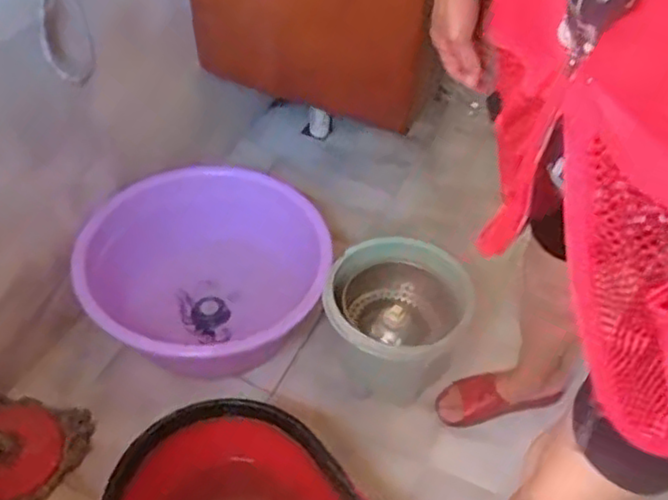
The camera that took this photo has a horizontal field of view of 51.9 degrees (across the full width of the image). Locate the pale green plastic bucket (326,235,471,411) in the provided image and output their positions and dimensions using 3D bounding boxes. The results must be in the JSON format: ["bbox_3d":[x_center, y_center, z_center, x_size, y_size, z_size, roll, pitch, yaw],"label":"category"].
[{"bbox_3d":[0.108,0.139,1.241,0.239,0.222,0.243,14,47,10],"label":"pale green plastic bucket"}]

